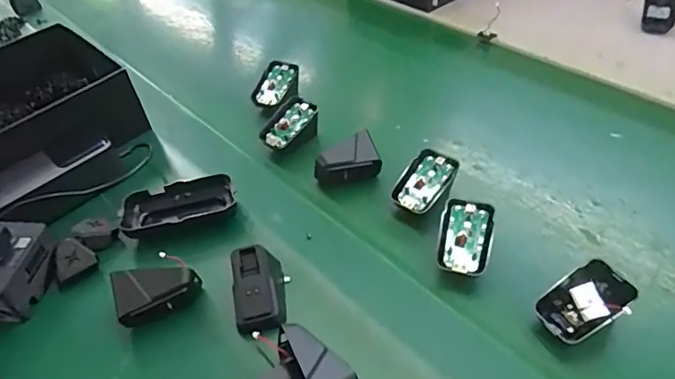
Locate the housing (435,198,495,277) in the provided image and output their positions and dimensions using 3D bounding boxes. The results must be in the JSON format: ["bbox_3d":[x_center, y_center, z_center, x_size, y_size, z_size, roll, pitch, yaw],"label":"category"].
[{"bbox_3d":[0.111,0.043,0.444,0.044,0.022,0.068,13,64,5],"label":"housing"}]

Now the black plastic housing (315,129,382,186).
[{"bbox_3d":[0.010,-0.029,0.523,0.065,0.051,0.024,-13,45,-6],"label":"black plastic housing"}]

